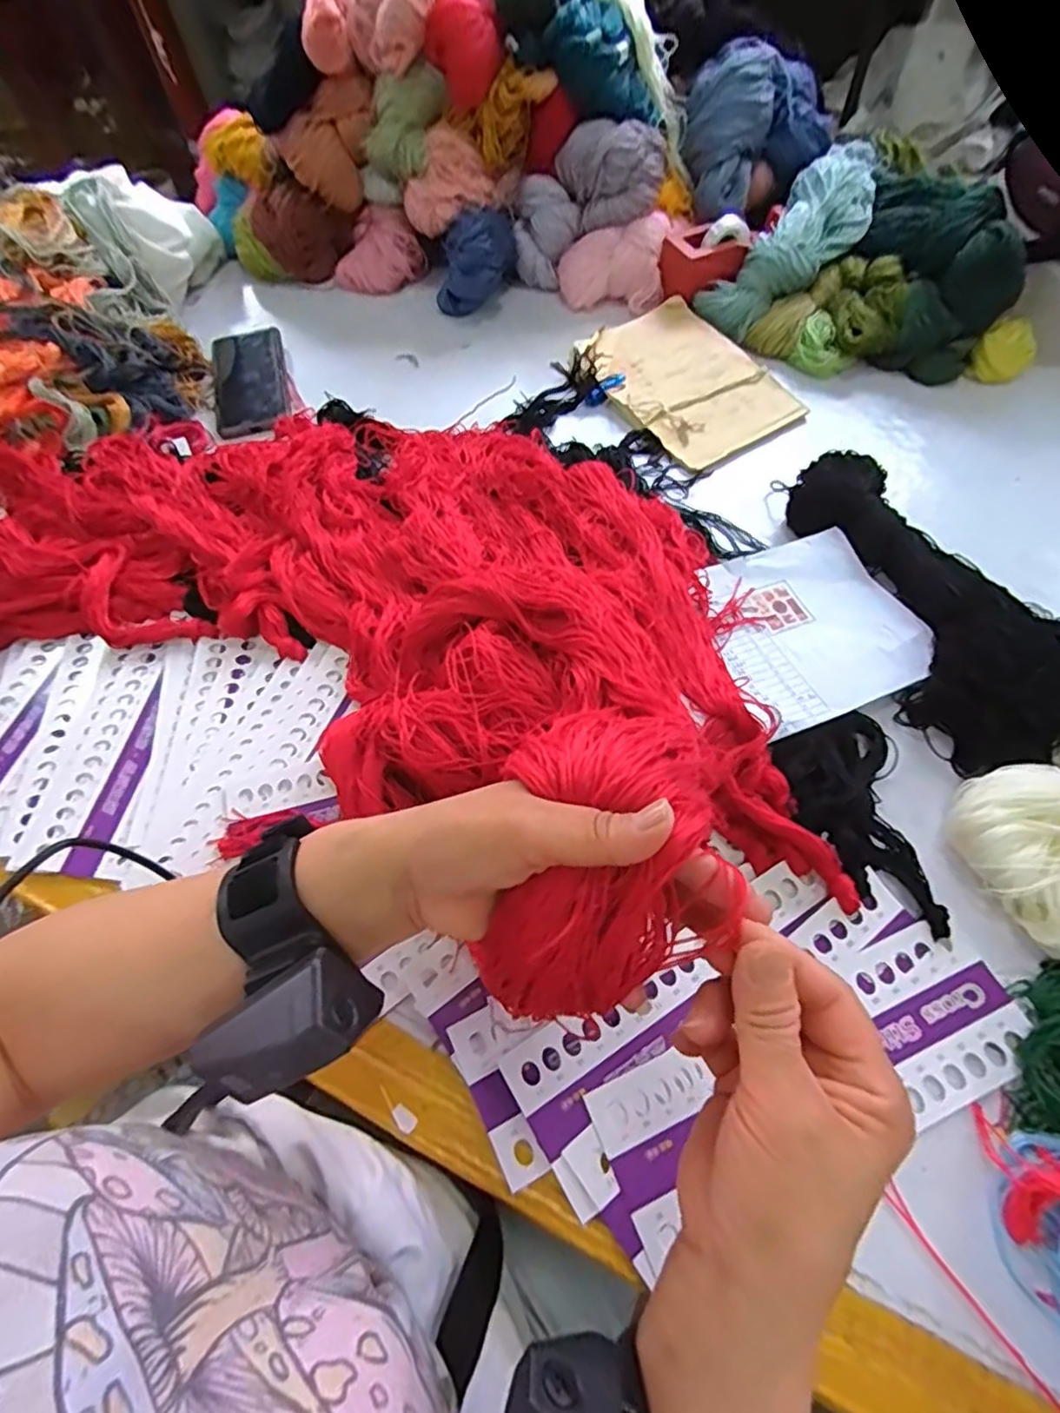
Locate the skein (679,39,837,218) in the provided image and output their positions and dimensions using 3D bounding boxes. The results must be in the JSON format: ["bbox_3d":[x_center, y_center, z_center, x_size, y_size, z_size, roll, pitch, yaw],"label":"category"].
[{"bbox_3d":[0.245,-0.620,0.691,0.155,0.112,0.141,11,62,9],"label":"skein"}]

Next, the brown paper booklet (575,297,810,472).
[{"bbox_3d":[0.155,-0.326,0.636,0.148,0.008,0.201,-31,70,-15],"label":"brown paper booklet"}]

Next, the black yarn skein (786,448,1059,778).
[{"bbox_3d":[0.291,-0.092,0.478,0.115,0.055,0.296,-20,61,-8],"label":"black yarn skein"}]

